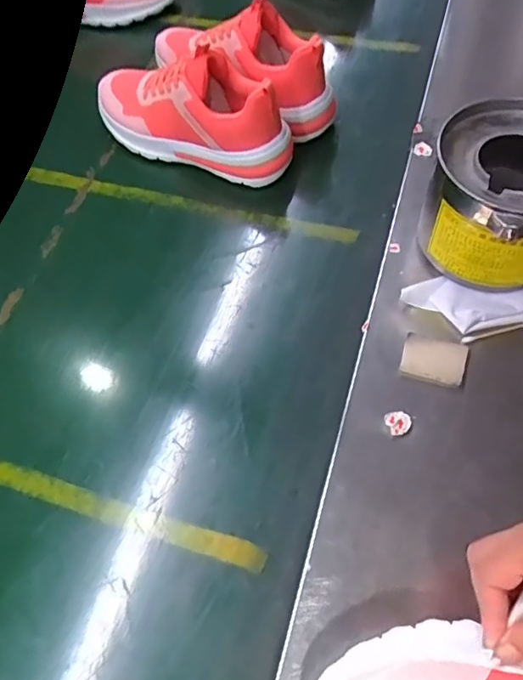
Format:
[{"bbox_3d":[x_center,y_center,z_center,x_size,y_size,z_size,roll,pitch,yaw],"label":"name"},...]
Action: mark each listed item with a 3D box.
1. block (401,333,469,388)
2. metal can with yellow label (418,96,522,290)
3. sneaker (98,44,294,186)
[{"bbox_3d":[0.157,0.017,0.488,0.056,0.006,0.045,13,62,11],"label":"block"},{"bbox_3d":[0.225,-0.131,0.501,0.136,0.113,0.145,-2,60,3],"label":"metal can with yellow label"},{"bbox_3d":[-0.091,-0.272,0.633,0.258,0.121,0.083,24,65,16],"label":"sneaker"}]

